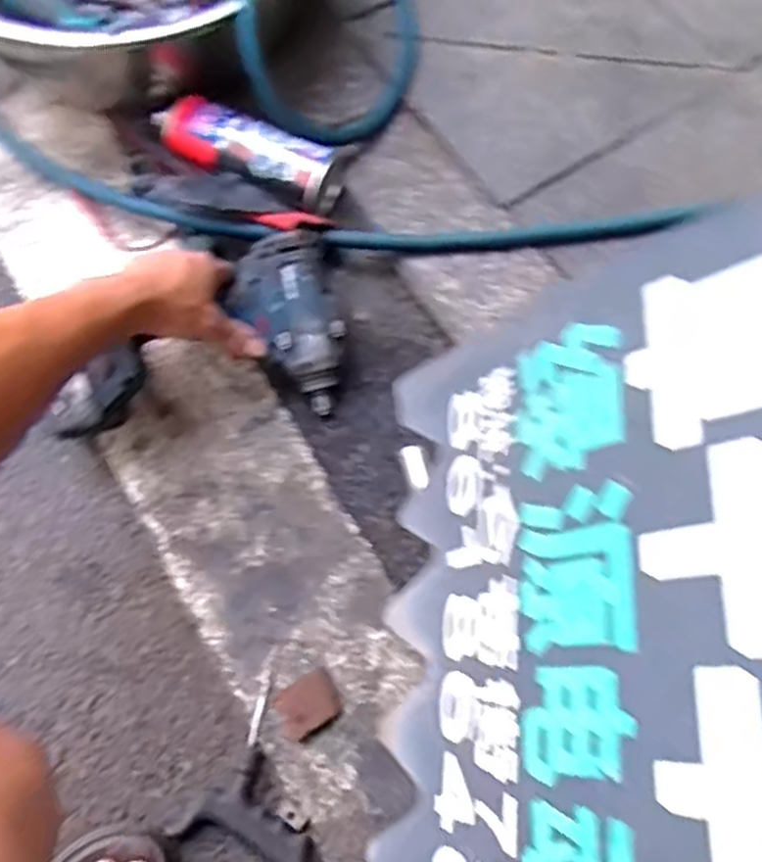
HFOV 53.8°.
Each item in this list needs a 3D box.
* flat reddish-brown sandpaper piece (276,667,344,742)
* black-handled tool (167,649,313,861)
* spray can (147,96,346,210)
[{"bbox_3d":[-0.056,0.211,0.577,0.048,0.020,0.037,-33,73,-11],"label":"flat reddish-brown sandpaper piece"},{"bbox_3d":[-0.083,0.247,0.565,0.101,0.021,0.136,16,71,6],"label":"black-handled tool"},{"bbox_3d":[-0.138,-0.268,0.728,0.184,0.062,0.069,20,72,7],"label":"spray can"}]

